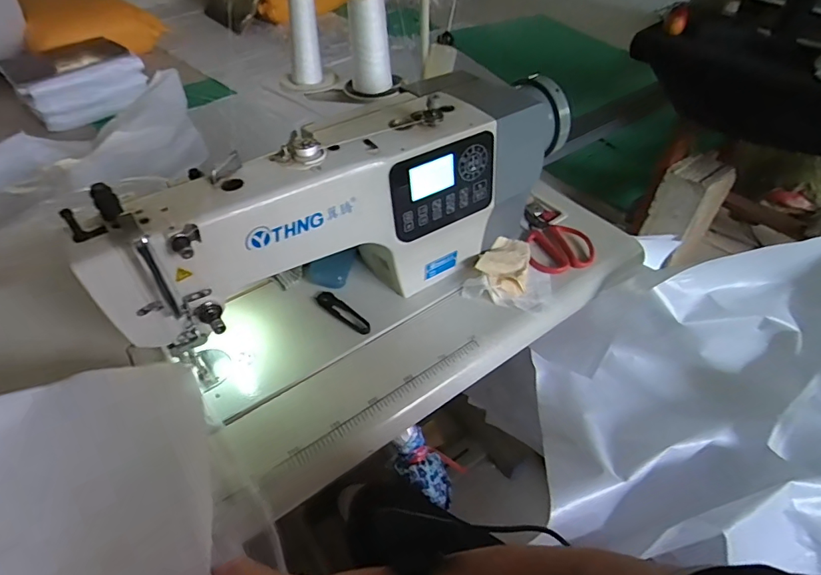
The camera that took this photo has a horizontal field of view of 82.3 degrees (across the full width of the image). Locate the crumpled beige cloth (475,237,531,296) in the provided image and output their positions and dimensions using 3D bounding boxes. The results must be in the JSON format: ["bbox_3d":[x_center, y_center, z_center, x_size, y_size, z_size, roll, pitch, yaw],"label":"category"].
[{"bbox_3d":[0.139,-0.039,0.692,0.070,0.025,0.113,12,48,11],"label":"crumpled beige cloth"}]

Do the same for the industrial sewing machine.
[{"bbox_3d":[-0.055,-0.094,0.601,0.579,0.235,0.164,-30,54,-25],"label":"industrial sewing machine"}]

